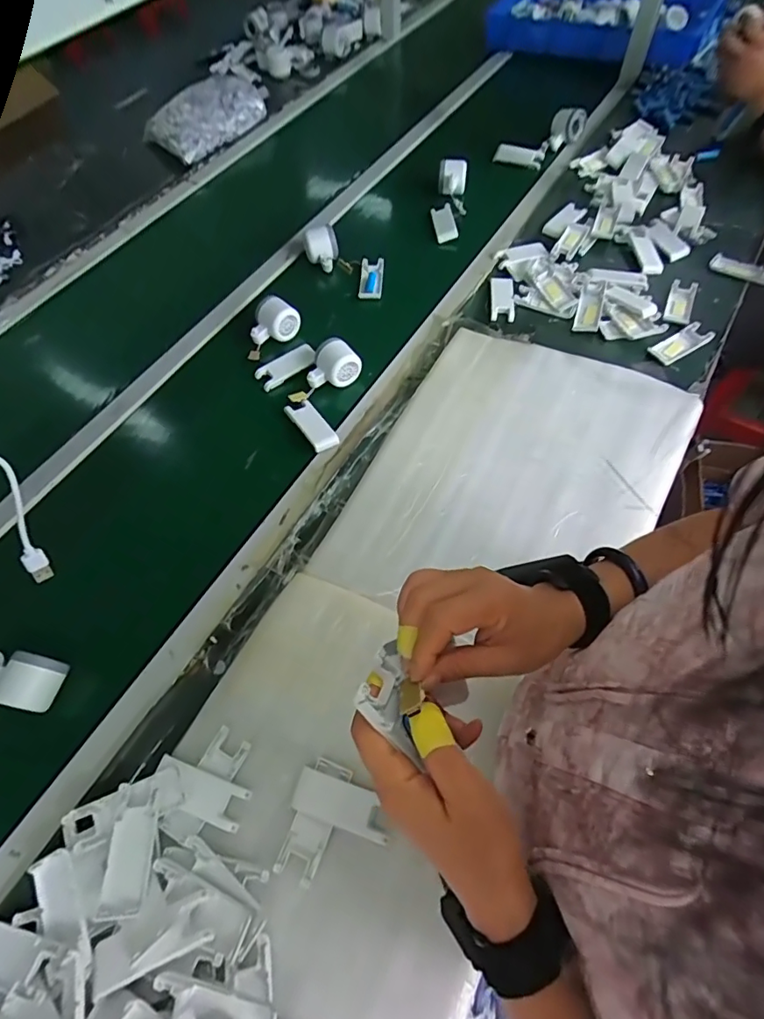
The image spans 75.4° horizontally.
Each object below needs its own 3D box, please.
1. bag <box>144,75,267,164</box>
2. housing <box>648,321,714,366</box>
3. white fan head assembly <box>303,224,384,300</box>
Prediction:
[{"bbox_3d":[-0.419,-0.937,1.177,0.167,0.075,0.264,38,68,22],"label":"bag"},{"bbox_3d":[0.488,-0.270,0.804,0.105,0.015,0.041,-27,62,-13],"label":"housing"},{"bbox_3d":[-0.059,-0.461,0.896,0.174,0.074,0.091,38,69,21],"label":"white fan head assembly"}]

